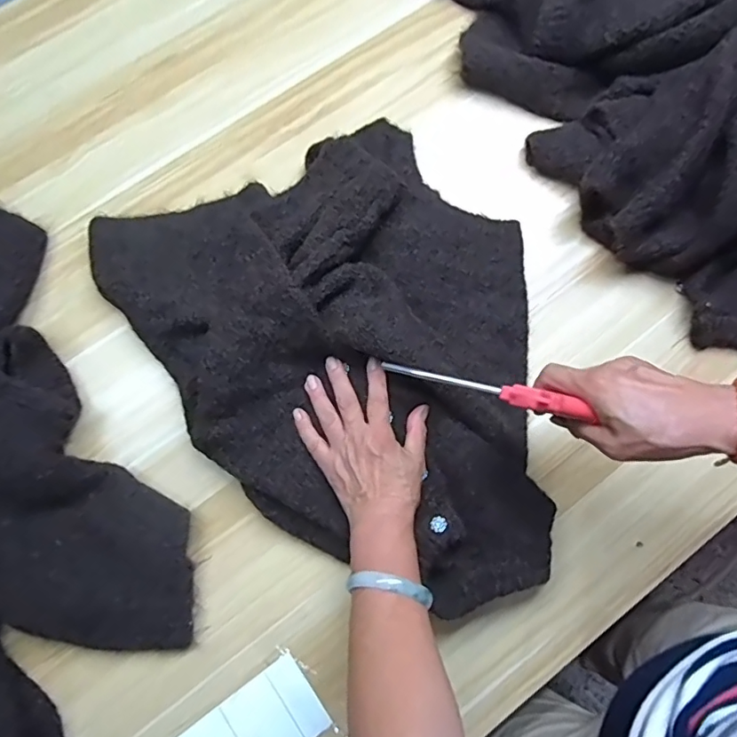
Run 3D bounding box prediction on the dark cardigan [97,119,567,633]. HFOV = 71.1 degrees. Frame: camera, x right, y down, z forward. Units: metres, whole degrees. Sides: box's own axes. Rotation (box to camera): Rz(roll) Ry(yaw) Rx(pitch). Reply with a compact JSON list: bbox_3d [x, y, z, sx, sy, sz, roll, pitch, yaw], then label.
[{"bbox_3d":[0.003,-0.029,0.511,0.374,0.077,0.505,-35,81,-8],"label":"dark cardigan"}]

